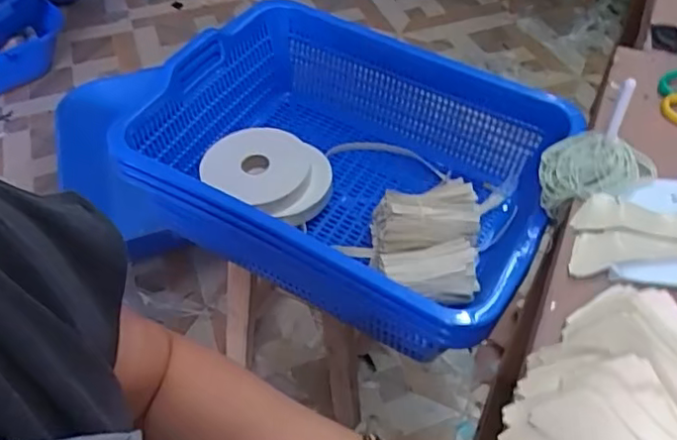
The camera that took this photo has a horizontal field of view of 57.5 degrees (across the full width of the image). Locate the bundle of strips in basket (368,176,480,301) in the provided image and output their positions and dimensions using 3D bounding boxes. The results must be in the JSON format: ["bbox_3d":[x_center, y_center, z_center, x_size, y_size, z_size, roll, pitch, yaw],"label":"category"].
[{"bbox_3d":[0.114,0.029,0.800,0.137,0.060,0.155,2,47,1],"label":"bundle of strips in basket"}]

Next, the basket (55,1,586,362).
[{"bbox_3d":[0.009,-0.077,0.860,0.531,0.209,0.387,22,50,19],"label":"basket"}]

